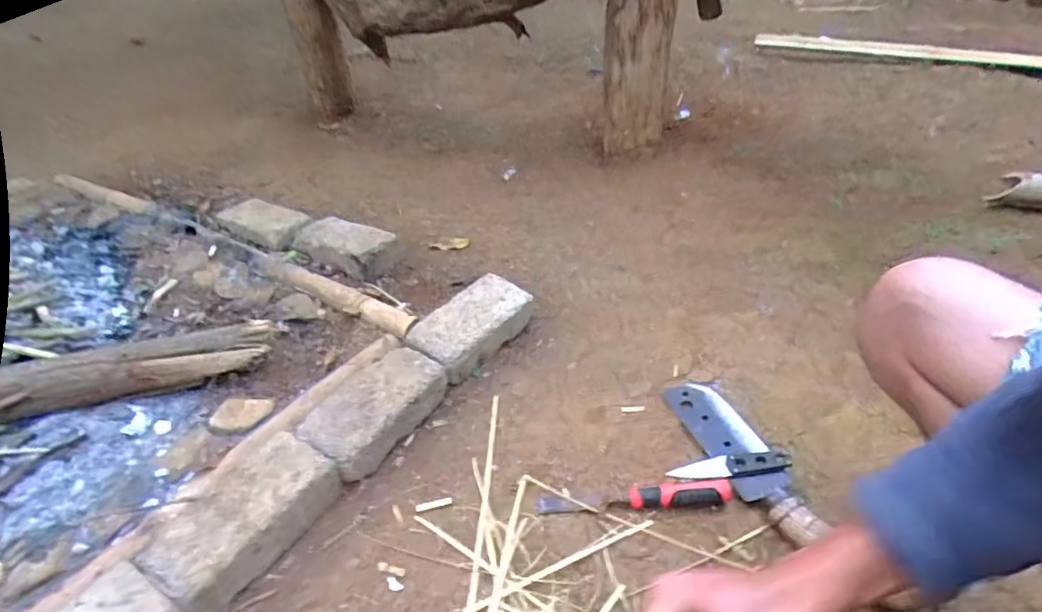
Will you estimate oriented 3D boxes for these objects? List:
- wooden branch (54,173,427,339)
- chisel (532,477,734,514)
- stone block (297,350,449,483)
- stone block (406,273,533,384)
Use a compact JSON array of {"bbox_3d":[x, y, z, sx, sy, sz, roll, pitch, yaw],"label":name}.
[{"bbox_3d":[-0.690,-0.151,1.190,1.205,0.040,0.060,21,45,26],"label":"wooden branch"},{"bbox_3d":[0.141,0.237,0.694,0.241,0.023,0.033,-3,37,2],"label":"chisel"},{"bbox_3d":[-0.205,0.153,0.797,0.120,0.076,0.207,22,45,27],"label":"stone block"},{"bbox_3d":[-0.078,0.031,0.925,0.112,0.057,0.215,27,47,30],"label":"stone block"}]

